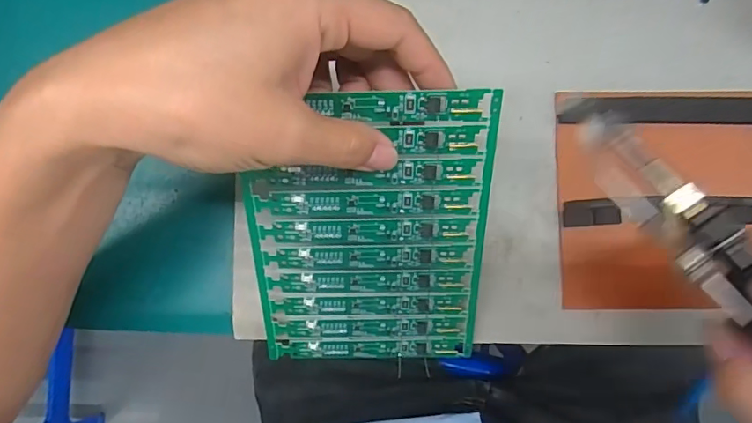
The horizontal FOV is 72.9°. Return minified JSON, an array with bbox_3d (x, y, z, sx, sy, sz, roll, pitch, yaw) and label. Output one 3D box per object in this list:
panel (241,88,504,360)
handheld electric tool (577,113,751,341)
[{"bbox_3d":[-0.003,0.017,0.266,0.119,0.004,0.160,0,122,1],"label":"panel"},{"bbox_3d":[0.151,0.041,0.192,0.025,0.019,0.203,-38,76,-3],"label":"handheld electric tool"}]

